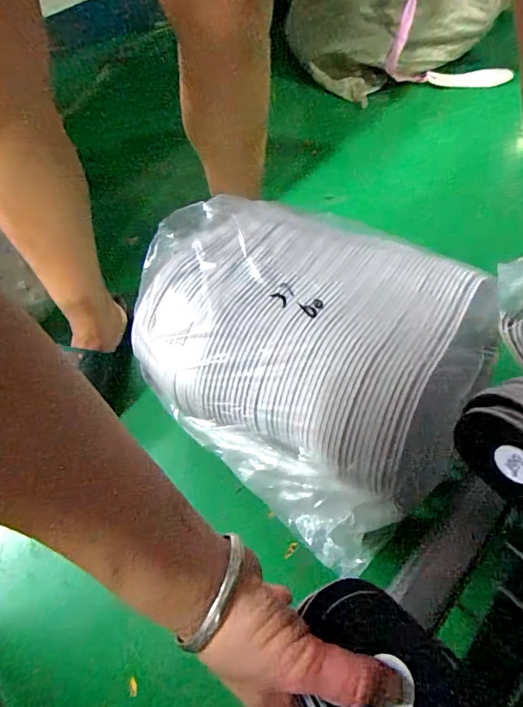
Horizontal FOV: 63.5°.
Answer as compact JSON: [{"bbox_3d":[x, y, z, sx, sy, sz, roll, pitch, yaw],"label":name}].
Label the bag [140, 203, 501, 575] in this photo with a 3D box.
[{"bbox_3d":[0.036,-0.020,0.387,0.298,0.098,0.262,36,66,23],"label":"bag"}]

